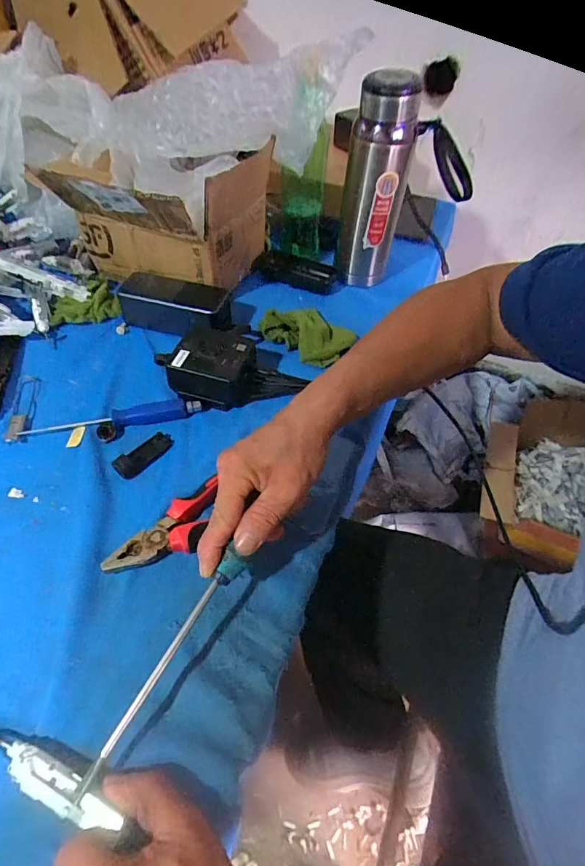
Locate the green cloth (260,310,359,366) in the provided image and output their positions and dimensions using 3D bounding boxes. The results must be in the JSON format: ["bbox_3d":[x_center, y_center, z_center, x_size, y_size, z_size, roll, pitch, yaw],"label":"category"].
[{"bbox_3d":[0.021,-0.125,0.528,0.093,0.029,0.078,33,56,22],"label":"green cloth"}]

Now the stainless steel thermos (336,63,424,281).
[{"bbox_3d":[0.106,-0.316,0.547,0.073,0.210,0.060,-9,51,-10],"label":"stainless steel thermos"}]

